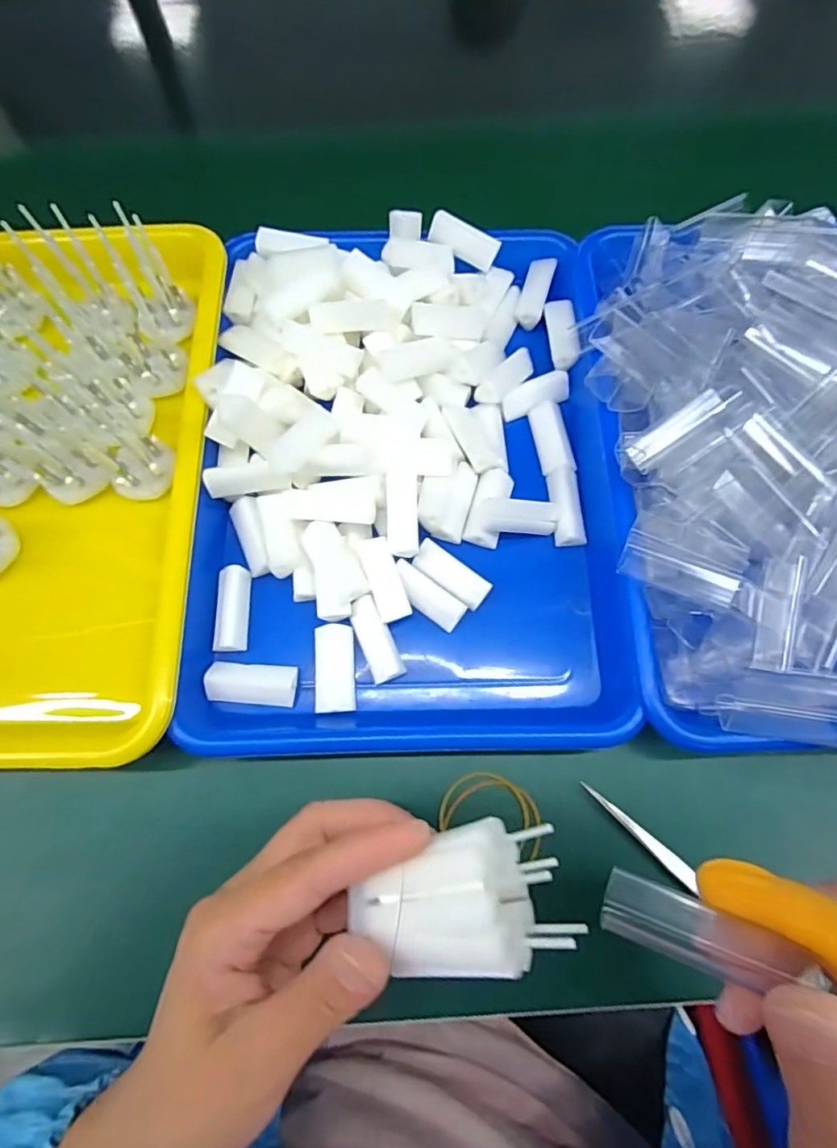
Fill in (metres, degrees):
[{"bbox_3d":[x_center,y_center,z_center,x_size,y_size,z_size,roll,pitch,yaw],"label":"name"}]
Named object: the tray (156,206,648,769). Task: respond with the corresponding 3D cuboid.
[{"bbox_3d":[-0.007,-0.067,0.319,0.234,0.054,0.325,-1,71,0],"label":"tray"}]

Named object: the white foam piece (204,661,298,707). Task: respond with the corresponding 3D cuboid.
[{"bbox_3d":[-0.088,0.058,0.287,0.045,0.009,0.021,3,71,2],"label":"white foam piece"}]

